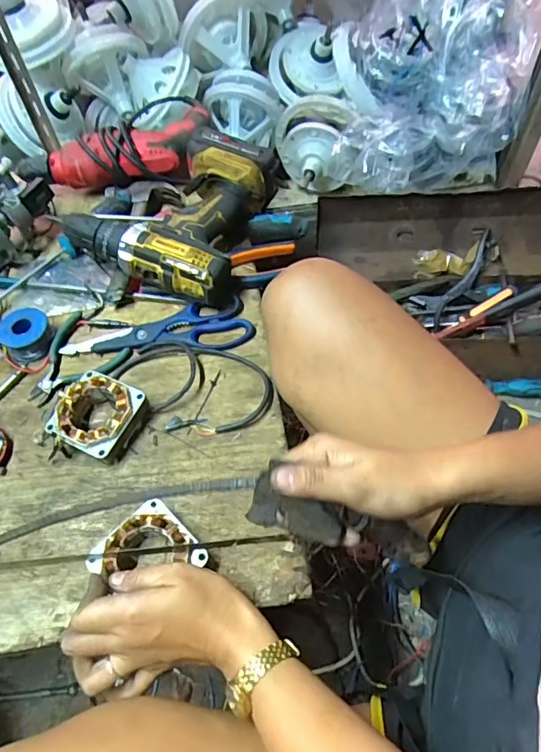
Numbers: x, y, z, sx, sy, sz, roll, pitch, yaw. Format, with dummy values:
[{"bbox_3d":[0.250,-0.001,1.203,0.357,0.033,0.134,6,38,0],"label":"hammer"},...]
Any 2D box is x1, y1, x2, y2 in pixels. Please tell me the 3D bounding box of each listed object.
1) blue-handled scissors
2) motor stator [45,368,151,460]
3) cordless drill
[{"bbox_3d":[-0.127,-0.050,0.552,0.210,0.012,0.061,-8,56,-2],"label":"blue-handled scissors"},{"bbox_3d":[-0.170,0.040,0.482,0.074,0.034,0.074,20,60,15],"label":"motor stator"},{"bbox_3d":[-0.111,-0.195,0.599,0.188,0.086,0.208,17,59,14],"label":"cordless drill"}]

